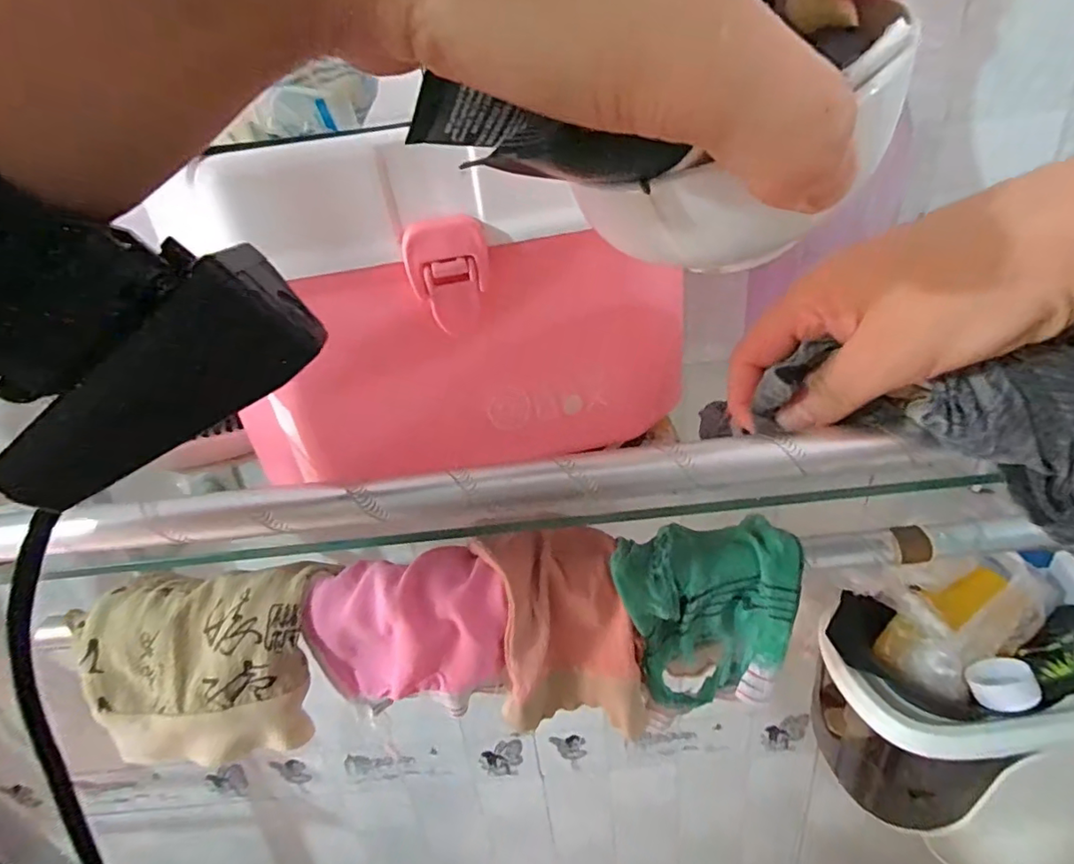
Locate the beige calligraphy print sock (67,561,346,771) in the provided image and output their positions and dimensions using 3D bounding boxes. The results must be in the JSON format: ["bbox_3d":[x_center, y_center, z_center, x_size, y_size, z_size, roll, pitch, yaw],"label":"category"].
[{"bbox_3d":[-0.179,0.128,0.301,0.123,0.097,0.026,-5,-3,2],"label":"beige calligraphy print sock"}]

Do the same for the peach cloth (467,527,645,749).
[{"bbox_3d":[0.013,0.115,0.313,0.080,0.109,0.063,-8,27,-2],"label":"peach cloth"}]

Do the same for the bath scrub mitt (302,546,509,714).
[{"bbox_3d":[-0.069,0.116,0.314,0.110,0.083,0.043,-7,27,0],"label":"bath scrub mitt"}]

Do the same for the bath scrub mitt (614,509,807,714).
[{"bbox_3d":[0.095,0.107,0.313,0.099,0.098,0.055,-5,27,4],"label":"bath scrub mitt"}]

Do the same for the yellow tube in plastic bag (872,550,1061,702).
[{"bbox_3d":[0.285,0.125,0.376,0.114,0.047,0.063,-41,38,-3],"label":"yellow tube in plastic bag"}]

